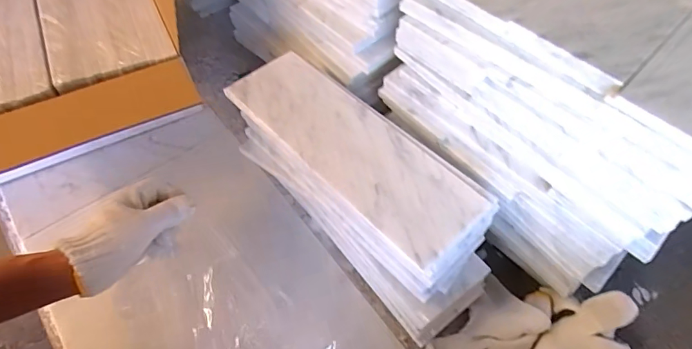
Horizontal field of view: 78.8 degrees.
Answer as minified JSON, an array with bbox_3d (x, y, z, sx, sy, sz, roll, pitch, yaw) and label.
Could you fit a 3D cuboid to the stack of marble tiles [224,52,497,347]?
[{"bbox_3d":[0.011,0.011,0.500,0.124,0.140,0.334,-38,63,-21],"label":"stack of marble tiles"}]

